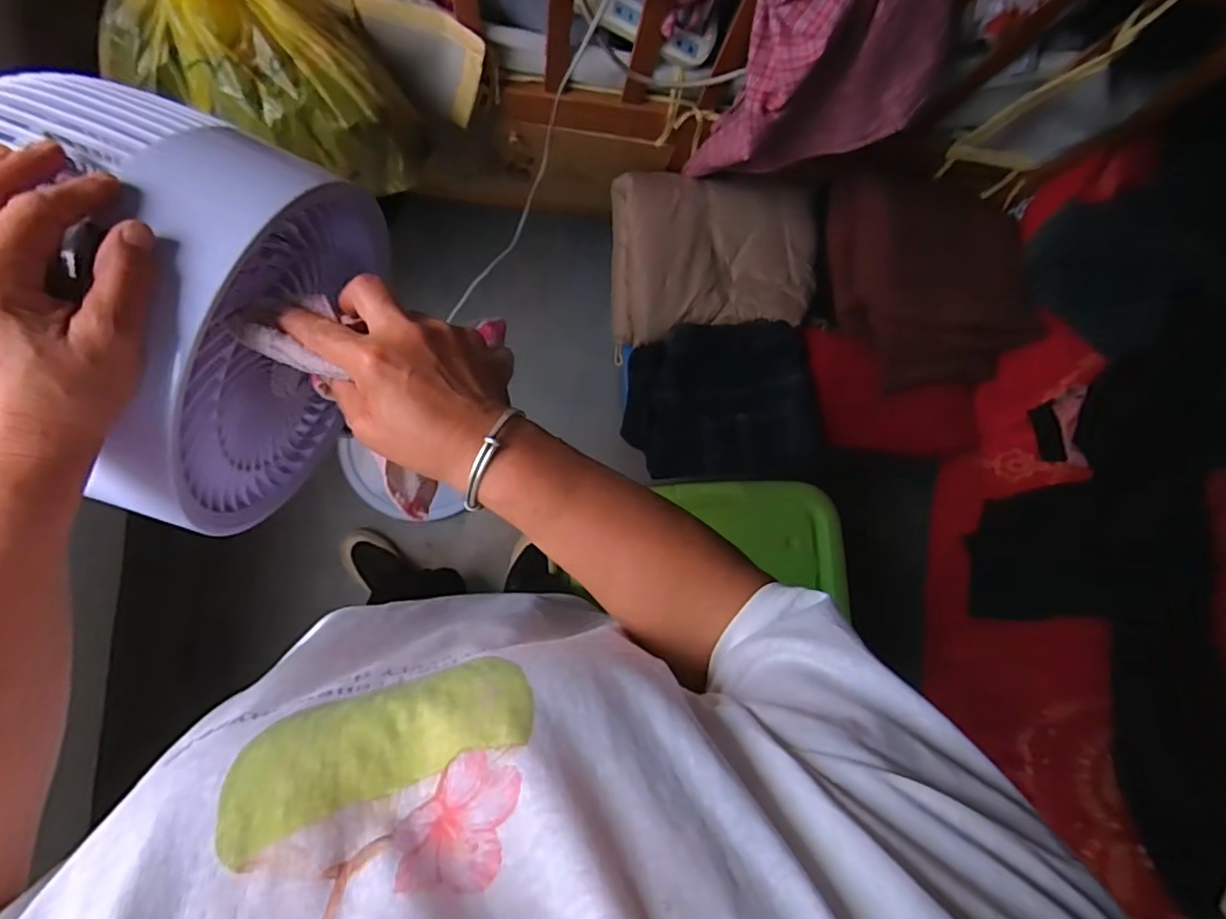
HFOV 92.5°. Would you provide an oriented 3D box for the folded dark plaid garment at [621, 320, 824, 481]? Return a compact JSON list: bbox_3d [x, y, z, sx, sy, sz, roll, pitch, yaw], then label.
[{"bbox_3d":[0.182,-0.093,0.958,0.311,0.128,0.246,1,87,-8],"label":"folded dark plaid garment"}]

